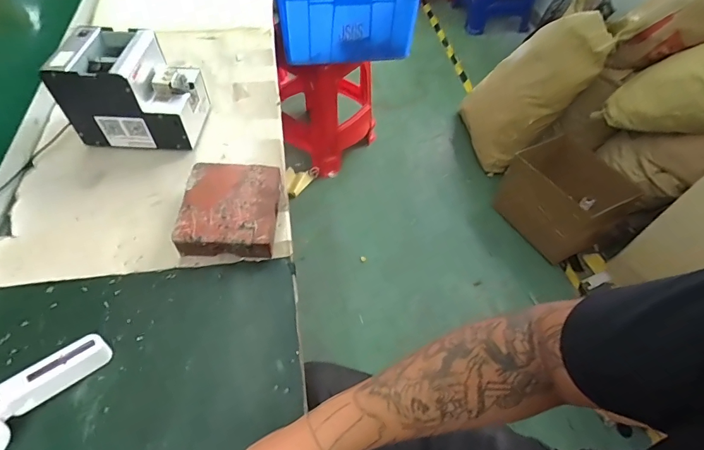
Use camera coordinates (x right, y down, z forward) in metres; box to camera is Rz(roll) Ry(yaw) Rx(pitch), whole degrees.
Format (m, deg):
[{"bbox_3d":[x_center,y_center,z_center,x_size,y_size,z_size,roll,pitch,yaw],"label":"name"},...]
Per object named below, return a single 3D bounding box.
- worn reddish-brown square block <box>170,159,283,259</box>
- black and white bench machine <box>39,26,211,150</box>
[{"bbox_3d":[-0.175,-0.022,0.579,0.129,0.046,0.148,2,54,-3],"label":"worn reddish-brown square block"},{"bbox_3d":[-0.349,-0.218,0.645,0.178,0.145,0.134,5,54,0],"label":"black and white bench machine"}]

